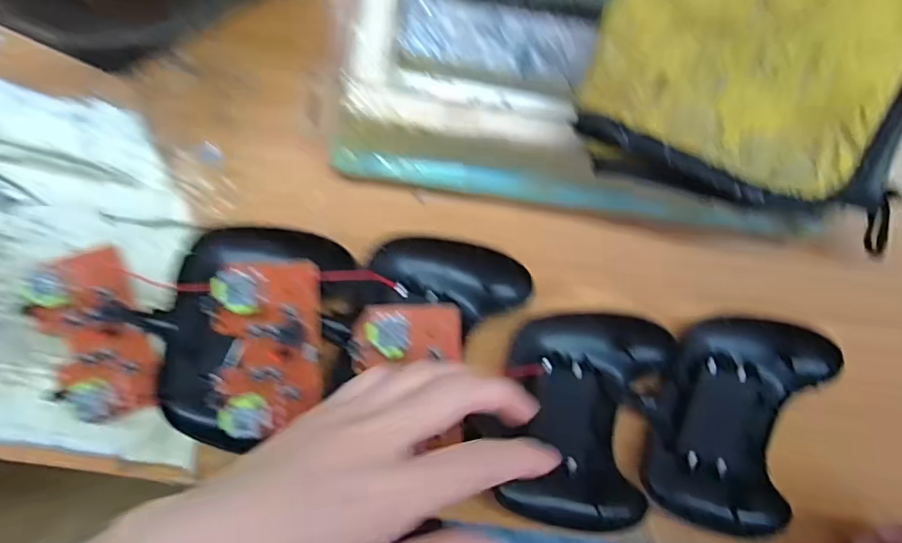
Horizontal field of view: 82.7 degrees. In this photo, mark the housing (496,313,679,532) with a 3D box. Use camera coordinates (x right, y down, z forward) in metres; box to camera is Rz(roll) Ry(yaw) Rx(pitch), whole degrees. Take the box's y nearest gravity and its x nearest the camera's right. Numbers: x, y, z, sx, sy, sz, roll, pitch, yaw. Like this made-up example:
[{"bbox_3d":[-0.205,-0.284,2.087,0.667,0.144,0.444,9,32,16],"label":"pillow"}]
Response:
[{"bbox_3d":[0.073,0.083,0.291,0.086,0.020,0.120,10,95,-2],"label":"housing"}]

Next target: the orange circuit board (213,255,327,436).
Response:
[{"bbox_3d":[-0.094,0.039,0.264,0.053,0.021,0.086,1,96,-2],"label":"orange circuit board"}]

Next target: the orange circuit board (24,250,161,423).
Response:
[{"bbox_3d":[-0.192,0.036,0.278,0.061,0.015,0.091,-17,96,0],"label":"orange circuit board"}]

